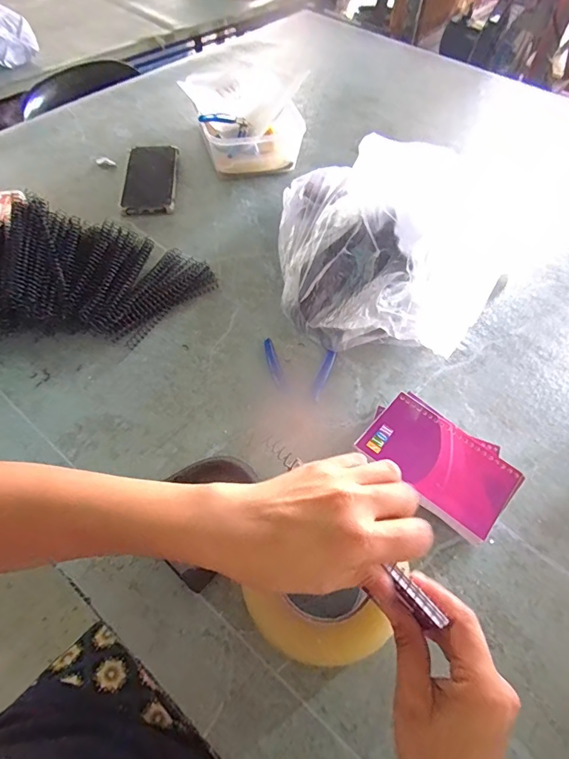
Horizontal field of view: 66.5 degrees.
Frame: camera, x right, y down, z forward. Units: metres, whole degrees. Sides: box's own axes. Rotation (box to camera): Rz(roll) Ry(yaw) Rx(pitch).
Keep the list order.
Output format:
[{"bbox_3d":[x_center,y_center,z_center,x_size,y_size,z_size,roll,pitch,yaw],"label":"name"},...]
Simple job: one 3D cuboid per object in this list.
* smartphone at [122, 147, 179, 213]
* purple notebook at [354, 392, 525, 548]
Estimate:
[{"bbox_3d":[-0.214,-0.320,0.693,0.080,0.015,0.163,-3,61,-6],"label":"smartphone"},{"bbox_3d":[0.140,0.075,0.396,0.131,0.007,0.083,37,63,20],"label":"purple notebook"}]

